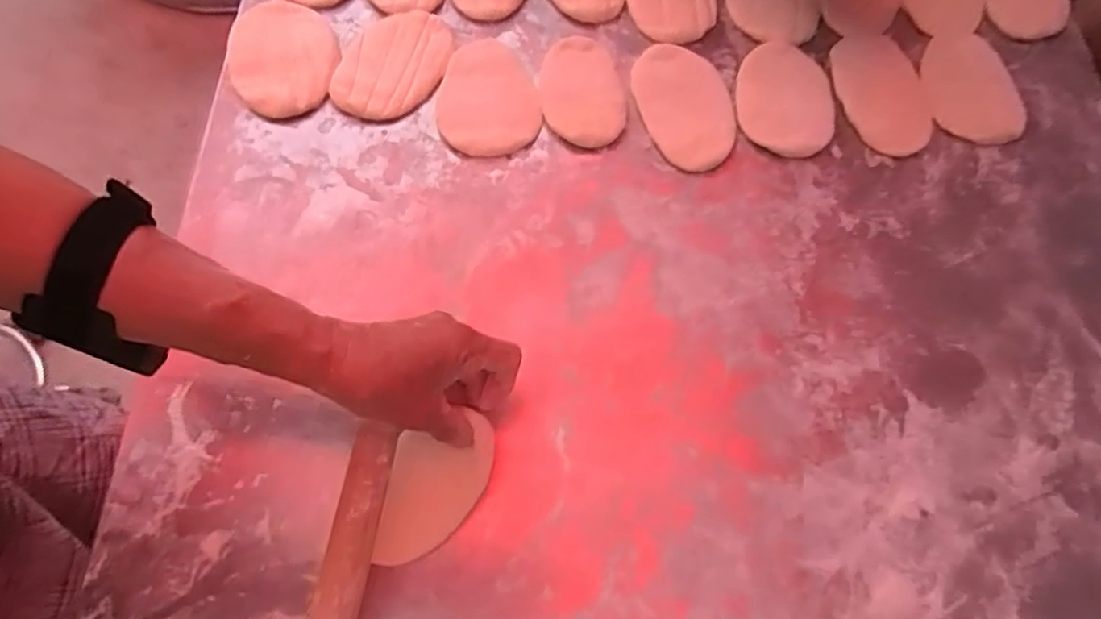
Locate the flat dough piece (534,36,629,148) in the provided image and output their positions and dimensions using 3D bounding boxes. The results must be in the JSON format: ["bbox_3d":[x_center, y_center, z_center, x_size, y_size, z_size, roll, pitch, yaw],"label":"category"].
[{"bbox_3d":[0.026,-0.193,0.546,0.071,0.022,0.111,-8,68,-6],"label":"flat dough piece"}]

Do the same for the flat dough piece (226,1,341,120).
[{"bbox_3d":[-0.232,-0.220,0.546,0.089,0.011,0.122,-16,69,-10],"label":"flat dough piece"}]

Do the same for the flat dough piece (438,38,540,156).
[{"bbox_3d":[-0.055,-0.187,0.543,0.085,0.010,0.124,-6,68,-6],"label":"flat dough piece"}]

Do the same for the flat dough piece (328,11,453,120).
[{"bbox_3d":[-0.137,-0.219,0.549,0.087,0.014,0.123,16,67,4],"label":"flat dough piece"}]

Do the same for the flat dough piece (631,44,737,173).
[{"bbox_3d":[0.122,-0.182,0.555,0.081,0.005,0.128,-14,68,-9],"label":"flat dough piece"}]

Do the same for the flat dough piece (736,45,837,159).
[{"bbox_3d":[0.211,-0.189,0.561,0.088,0.005,0.119,9,67,1],"label":"flat dough piece"}]

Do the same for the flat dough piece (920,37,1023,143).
[{"bbox_3d":[0.389,-0.207,0.580,0.080,0.011,0.126,9,67,1],"label":"flat dough piece"}]

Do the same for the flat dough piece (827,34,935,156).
[{"bbox_3d":[0.306,-0.200,0.580,0.081,0.005,0.132,-1,67,-4],"label":"flat dough piece"}]

